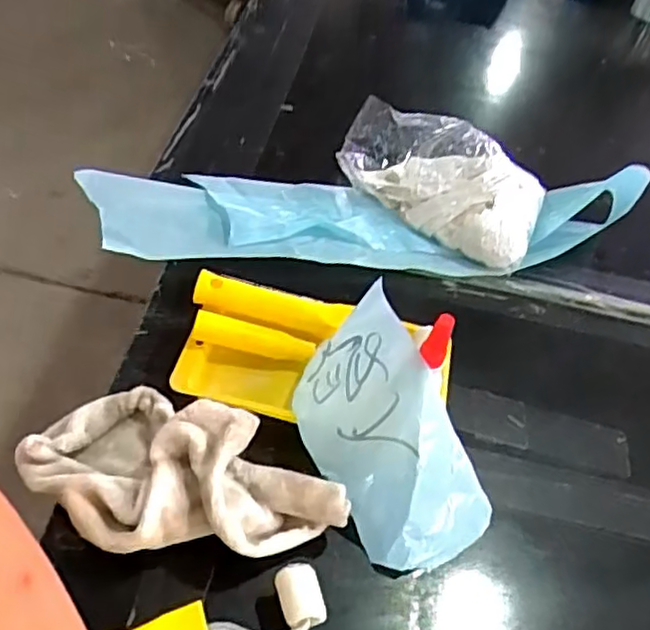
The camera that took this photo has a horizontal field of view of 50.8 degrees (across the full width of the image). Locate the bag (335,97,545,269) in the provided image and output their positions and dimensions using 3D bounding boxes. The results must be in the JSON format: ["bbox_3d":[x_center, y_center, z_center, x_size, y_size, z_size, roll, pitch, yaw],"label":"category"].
[{"bbox_3d":[0.113,-0.144,0.680,0.207,0.092,0.131,22,47,8],"label":"bag"}]

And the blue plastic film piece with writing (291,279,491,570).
[{"bbox_3d":[0.042,0.082,0.473,0.100,0.051,0.181,-32,77,4],"label":"blue plastic film piece with writing"}]

